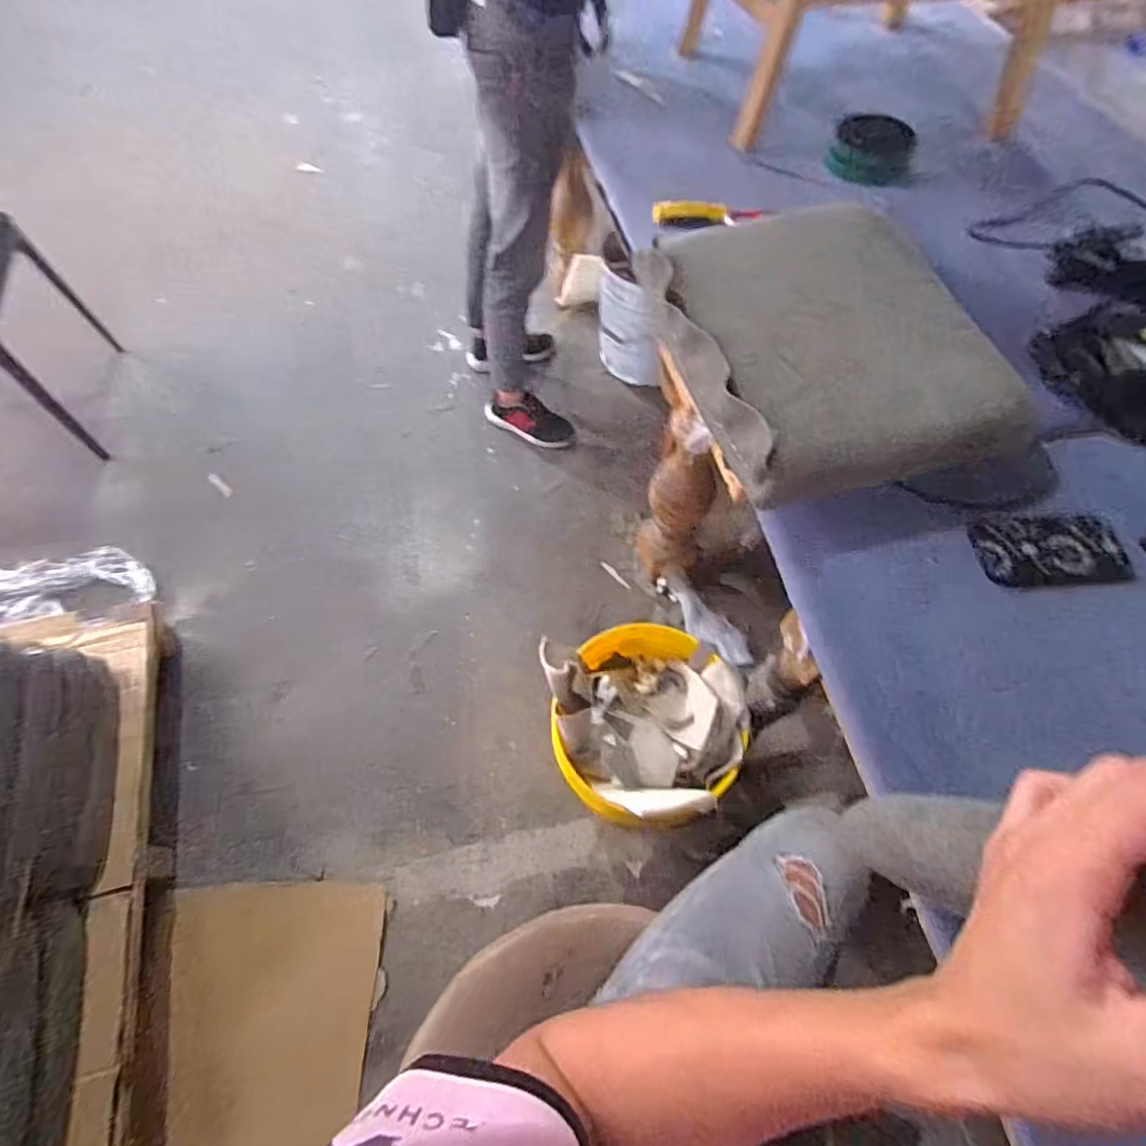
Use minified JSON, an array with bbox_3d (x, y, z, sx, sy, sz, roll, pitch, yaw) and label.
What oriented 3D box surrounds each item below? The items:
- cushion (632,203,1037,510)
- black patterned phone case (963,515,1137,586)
[{"bbox_3d":[0.298,-0.281,0.715,0.354,0.068,0.384,-12,62,-7],"label":"cushion"},{"bbox_3d":[0.537,-0.025,0.668,0.166,0.007,0.079,-3,80,-3],"label":"black patterned phone case"}]

